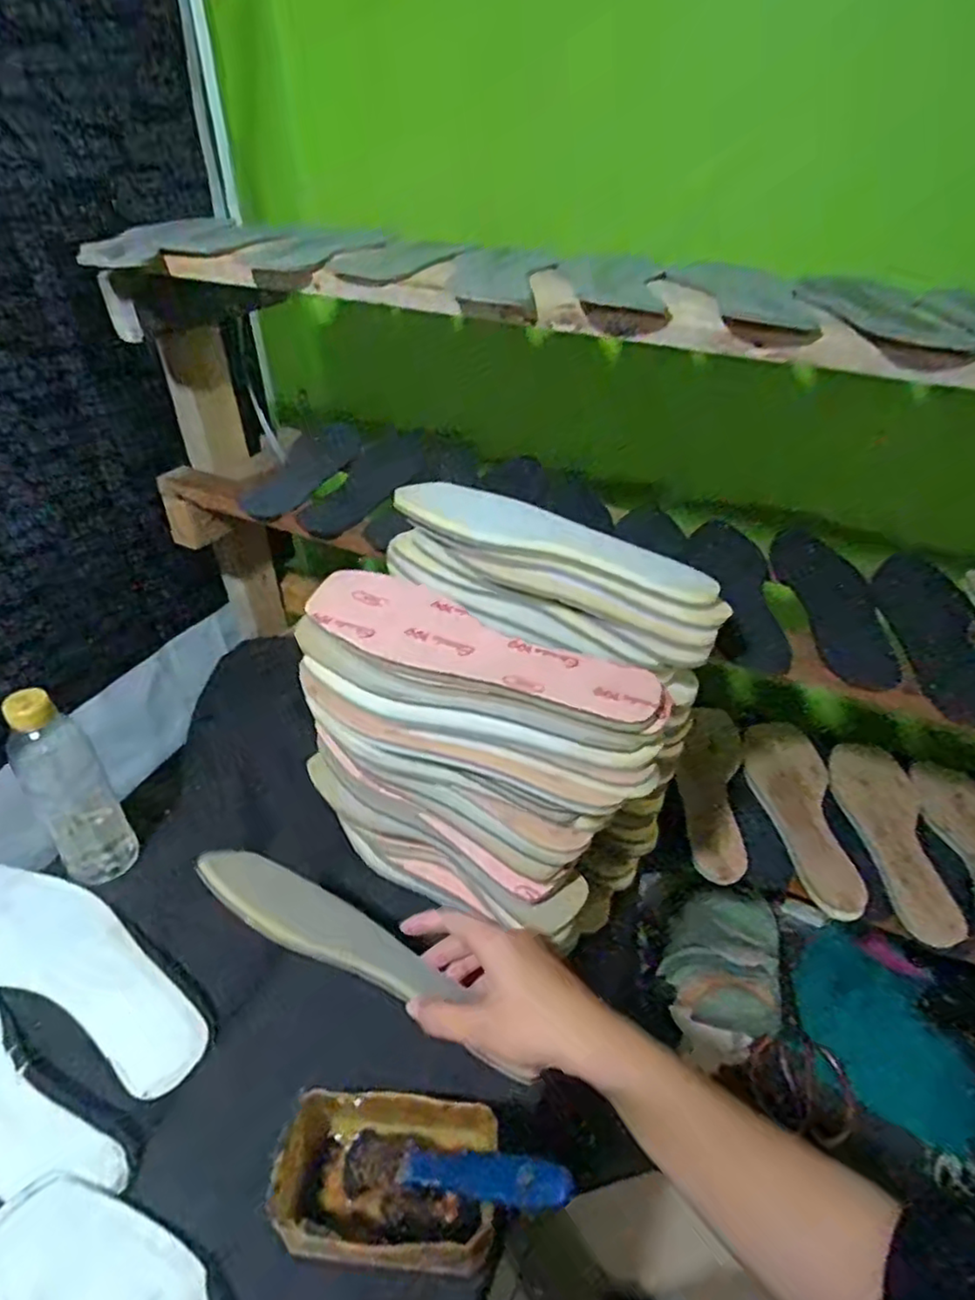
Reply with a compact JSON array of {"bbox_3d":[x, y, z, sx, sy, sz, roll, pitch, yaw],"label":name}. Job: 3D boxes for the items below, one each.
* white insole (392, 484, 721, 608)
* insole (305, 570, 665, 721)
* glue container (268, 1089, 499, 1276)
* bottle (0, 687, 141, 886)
[{"bbox_3d":[0.045,-0.078,0.473,0.232,0.013,0.071,23,38,19],"label":"white insole"},{"bbox_3d":[-0.011,-0.002,0.424,0.236,0.010,0.072,22,41,21],"label":"insole"},{"bbox_3d":[-0.056,0.313,0.394,0.120,0.063,0.077,2,38,0],"label":"glue container"},{"bbox_3d":[-0.331,0.110,0.523,0.053,0.187,0.048,-28,47,-32],"label":"bottle"}]

